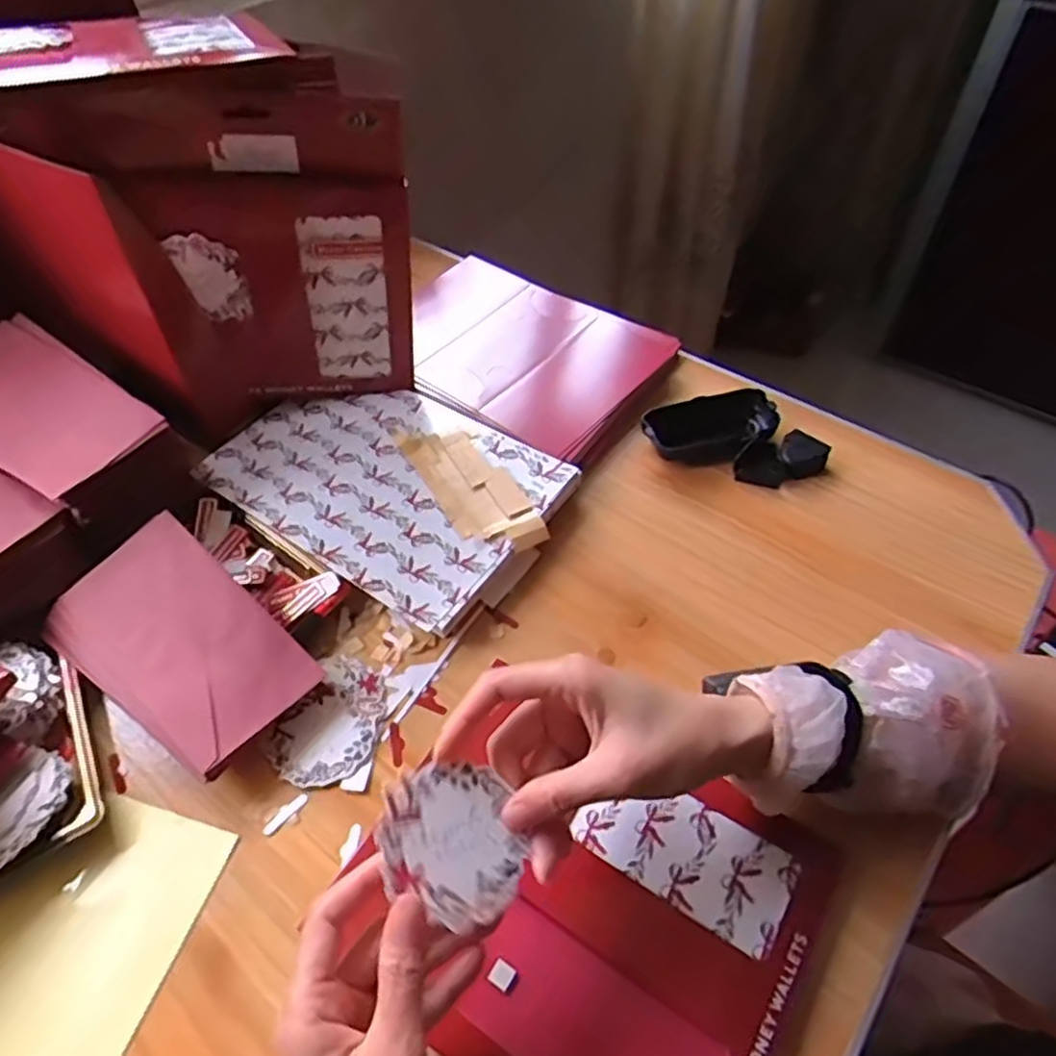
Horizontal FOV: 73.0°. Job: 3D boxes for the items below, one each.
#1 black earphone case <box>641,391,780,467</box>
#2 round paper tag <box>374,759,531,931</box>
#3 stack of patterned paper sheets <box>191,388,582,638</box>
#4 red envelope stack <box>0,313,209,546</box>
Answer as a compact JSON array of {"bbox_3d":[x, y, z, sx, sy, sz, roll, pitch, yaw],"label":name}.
[{"bbox_3d":[0.155,-0.083,0.610,0.109,0.031,0.061,-2,52,0],"label":"black earphone case"},{"bbox_3d":[-0.034,0.144,0.328,0.062,0.004,0.068,8,62,-15],"label":"round paper tag"},{"bbox_3d":[-0.113,-0.036,0.583,0.263,0.029,0.187,31,59,23],"label":"stack of patterned paper sheets"},{"bbox_3d":[-0.359,-0.075,0.547,0.217,0.066,0.101,26,57,20],"label":"red envelope stack"}]

